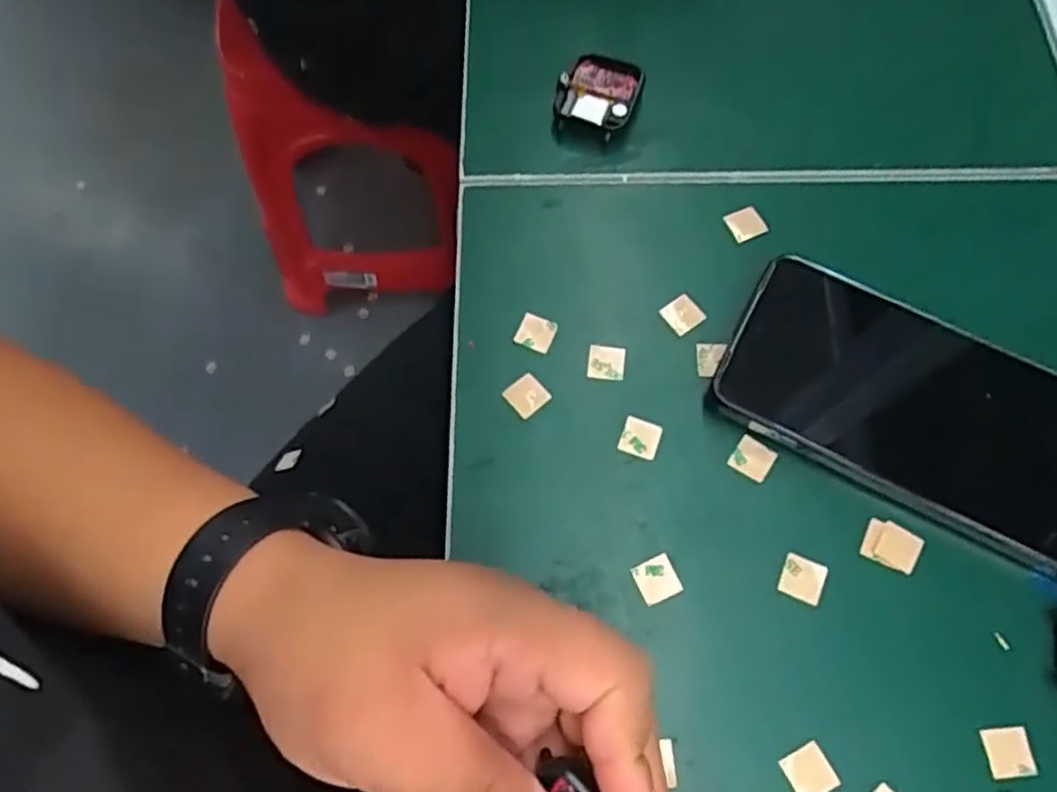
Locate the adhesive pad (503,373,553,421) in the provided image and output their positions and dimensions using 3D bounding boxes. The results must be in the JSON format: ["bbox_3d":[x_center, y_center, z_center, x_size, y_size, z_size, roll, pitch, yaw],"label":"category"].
[{"bbox_3d":[-0.001,0.000,0.305,0.016,0.004,0.016,-37,74,-17],"label":"adhesive pad"}]

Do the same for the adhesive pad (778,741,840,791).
[{"bbox_3d":[0.097,0.130,0.250,0.015,0.004,0.016,-26,70,-9],"label":"adhesive pad"}]

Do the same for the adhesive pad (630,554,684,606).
[{"bbox_3d":[0.049,0.070,0.277,0.015,0.004,0.015,-24,70,-8],"label":"adhesive pad"}]

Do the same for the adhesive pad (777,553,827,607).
[{"bbox_3d":[0.104,0.069,0.275,0.016,0.004,0.016,21,70,9],"label":"adhesive pad"}]

